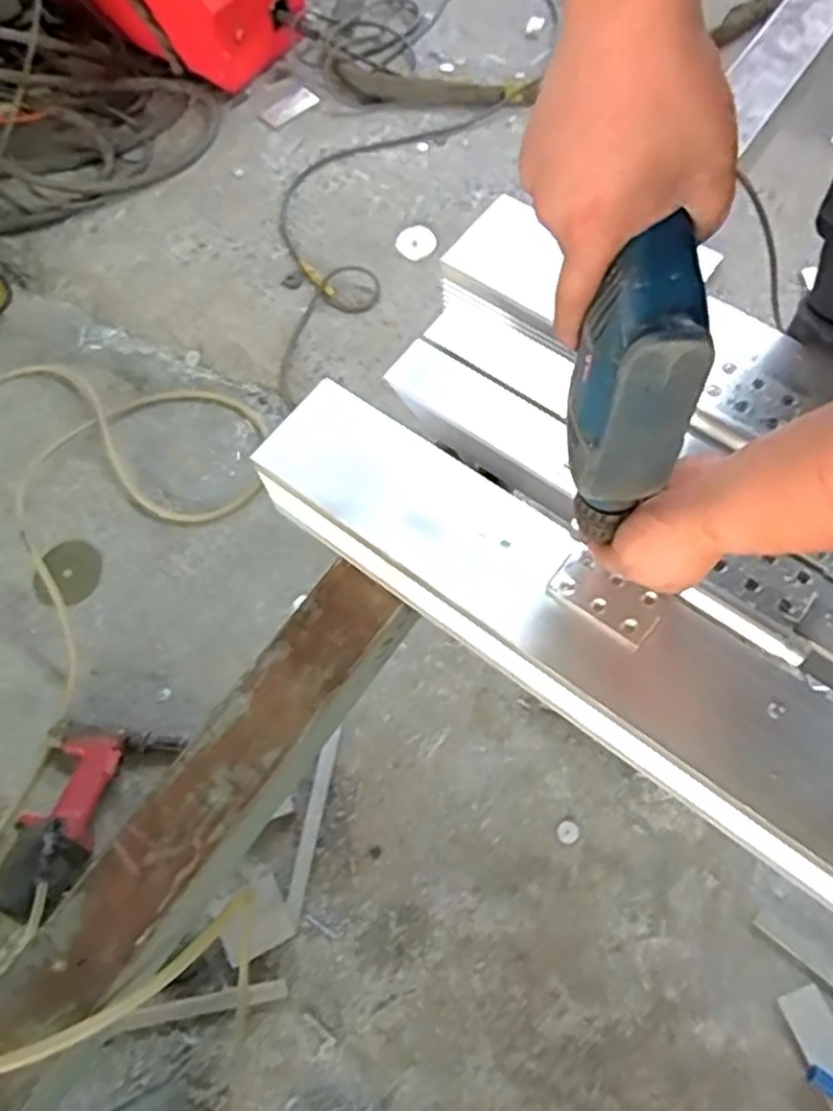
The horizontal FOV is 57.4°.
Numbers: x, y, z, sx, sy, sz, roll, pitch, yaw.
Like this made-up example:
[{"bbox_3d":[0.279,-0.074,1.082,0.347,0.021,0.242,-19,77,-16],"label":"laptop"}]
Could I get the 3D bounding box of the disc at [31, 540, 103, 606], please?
[{"bbox_3d":[-0.549,0.027,1.192,0.110,0.005,0.109,-1,67,2],"label":"disc"}]

